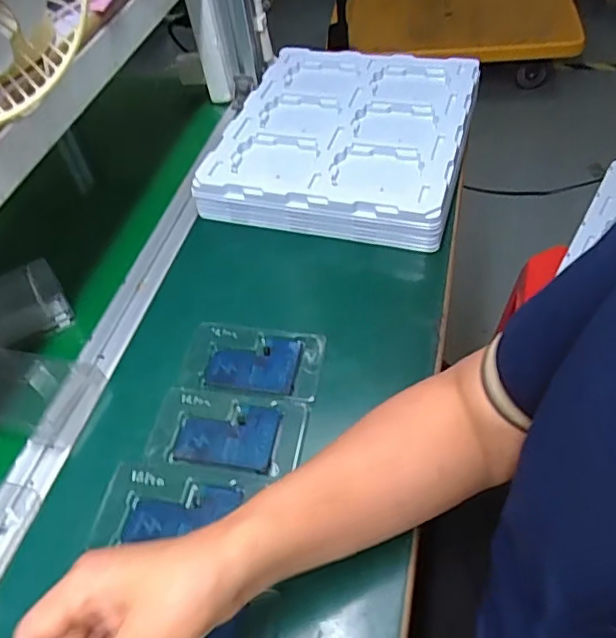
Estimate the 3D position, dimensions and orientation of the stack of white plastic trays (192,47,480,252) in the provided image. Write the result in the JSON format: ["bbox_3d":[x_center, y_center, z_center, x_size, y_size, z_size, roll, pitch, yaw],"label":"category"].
[{"bbox_3d":[0.045,-0.224,0.724,0.289,0.064,0.310,9,52,16],"label":"stack of white plastic trays"}]

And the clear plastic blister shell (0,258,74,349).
[{"bbox_3d":[-0.311,-0.006,0.580,0.128,0.028,0.076,-28,52,-15],"label":"clear plastic blister shell"}]

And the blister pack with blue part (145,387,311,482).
[{"bbox_3d":[-0.068,0.095,0.491,0.128,0.004,0.074,3,51,11],"label":"blister pack with blue part"}]

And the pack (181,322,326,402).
[{"bbox_3d":[-0.051,0.039,0.538,0.125,0.011,0.074,3,51,11],"label":"pack"}]

